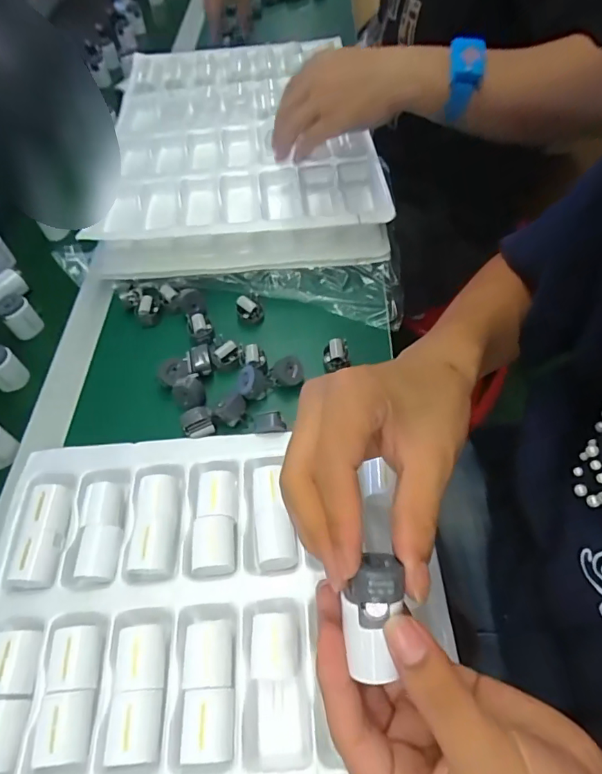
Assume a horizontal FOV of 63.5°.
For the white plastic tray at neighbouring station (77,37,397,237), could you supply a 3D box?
[{"bbox_3d":[-0.075,-0.326,0.628,0.326,0.058,0.446,-7,56,-2],"label":"white plastic tray at neighbouring station"}]

